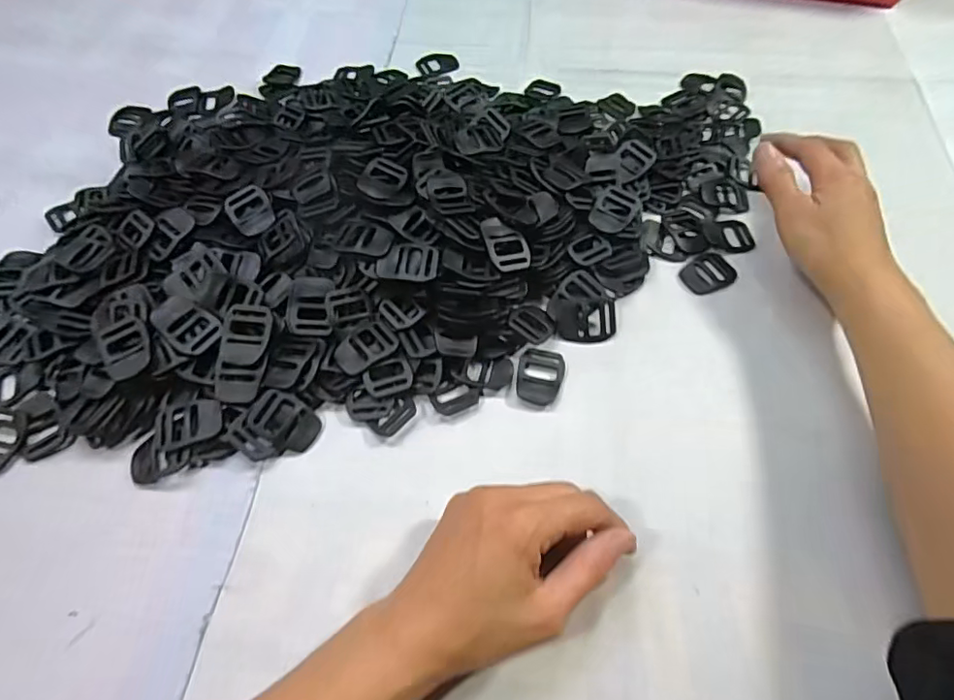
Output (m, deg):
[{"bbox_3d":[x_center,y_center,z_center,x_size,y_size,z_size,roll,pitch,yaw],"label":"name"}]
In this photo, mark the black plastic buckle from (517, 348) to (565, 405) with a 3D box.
[{"bbox_3d":[0.040,0.016,0.346,0.029,0.004,0.039,15,60,9],"label":"black plastic buckle"}]

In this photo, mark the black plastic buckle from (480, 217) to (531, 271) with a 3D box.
[{"bbox_3d":[0.018,-0.068,0.348,0.028,0.005,0.041,-20,78,-28],"label":"black plastic buckle"}]

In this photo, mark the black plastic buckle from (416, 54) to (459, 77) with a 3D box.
[{"bbox_3d":[-0.038,-0.273,0.517,0.038,0.004,0.031,-20,61,-11],"label":"black plastic buckle"}]

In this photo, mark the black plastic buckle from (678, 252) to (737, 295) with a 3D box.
[{"bbox_3d":[0.164,-0.055,0.383,0.042,0.004,0.029,-26,63,-15],"label":"black plastic buckle"}]

